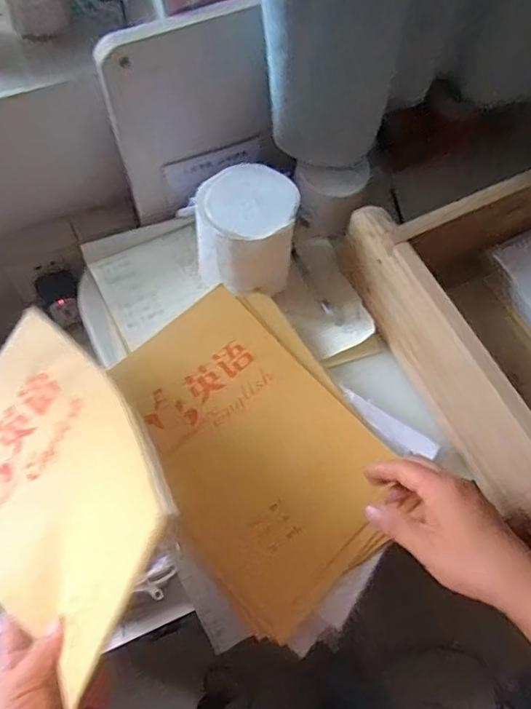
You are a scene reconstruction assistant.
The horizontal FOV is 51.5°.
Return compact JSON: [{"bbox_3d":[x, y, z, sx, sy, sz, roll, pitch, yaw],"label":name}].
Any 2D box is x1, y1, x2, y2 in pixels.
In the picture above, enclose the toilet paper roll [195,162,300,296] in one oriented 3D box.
[{"bbox_3d":[-0.019,-0.111,0.545,0.089,0.120,0.089,1,66,-2],"label":"toilet paper roll"}]

